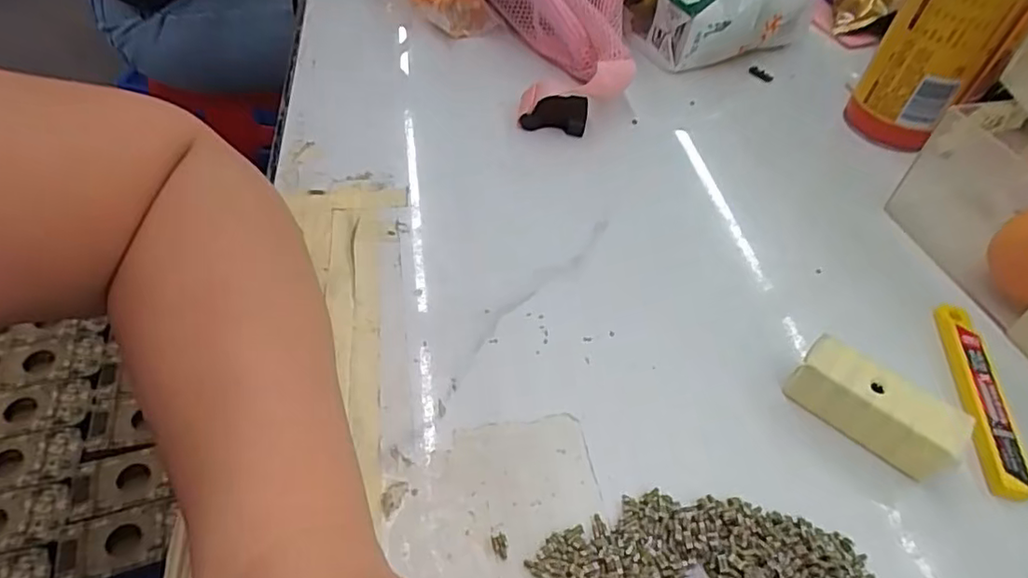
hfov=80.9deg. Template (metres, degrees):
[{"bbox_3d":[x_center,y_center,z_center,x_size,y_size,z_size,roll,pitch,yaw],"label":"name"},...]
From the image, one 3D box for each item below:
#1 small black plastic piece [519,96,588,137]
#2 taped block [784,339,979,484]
[{"bbox_3d":[0.026,-0.113,0.396,0.042,0.027,0.015,9,49,3],"label":"small black plastic piece"},{"bbox_3d":[0.156,0.050,0.260,0.065,0.023,0.025,35,55,23],"label":"taped block"}]

